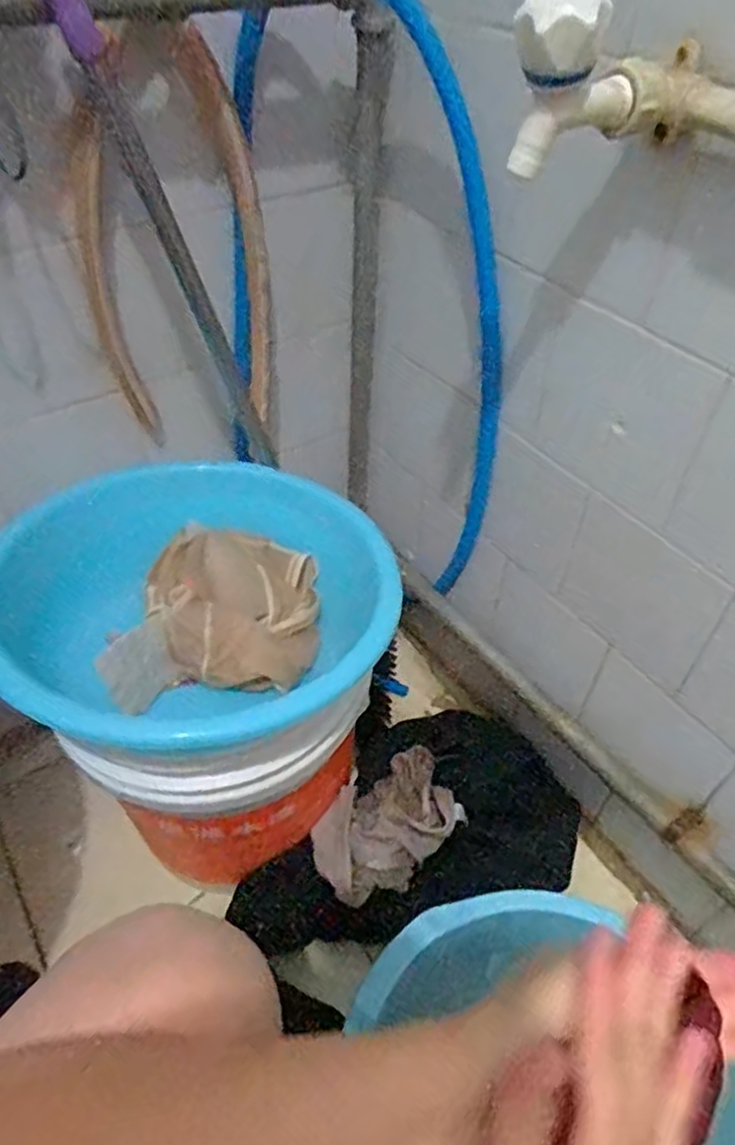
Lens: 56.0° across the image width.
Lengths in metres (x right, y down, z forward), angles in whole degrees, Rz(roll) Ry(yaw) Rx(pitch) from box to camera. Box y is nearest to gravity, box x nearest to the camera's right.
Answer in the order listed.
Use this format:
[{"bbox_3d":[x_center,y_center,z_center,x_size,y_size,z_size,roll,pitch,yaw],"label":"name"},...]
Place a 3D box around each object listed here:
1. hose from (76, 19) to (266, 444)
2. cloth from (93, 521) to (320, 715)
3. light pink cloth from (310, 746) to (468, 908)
[{"bbox_3d":[-0.168,-0.278,0.628,0.173,0.335,0.066,-19,50,-17],"label":"hose"},{"bbox_3d":[-0.133,0.027,0.634,0.165,0.057,0.184,-2,47,-3],"label":"cloth"},{"bbox_3d":[0.027,0.271,0.765,0.116,0.052,0.194,36,56,29],"label":"light pink cloth"}]

